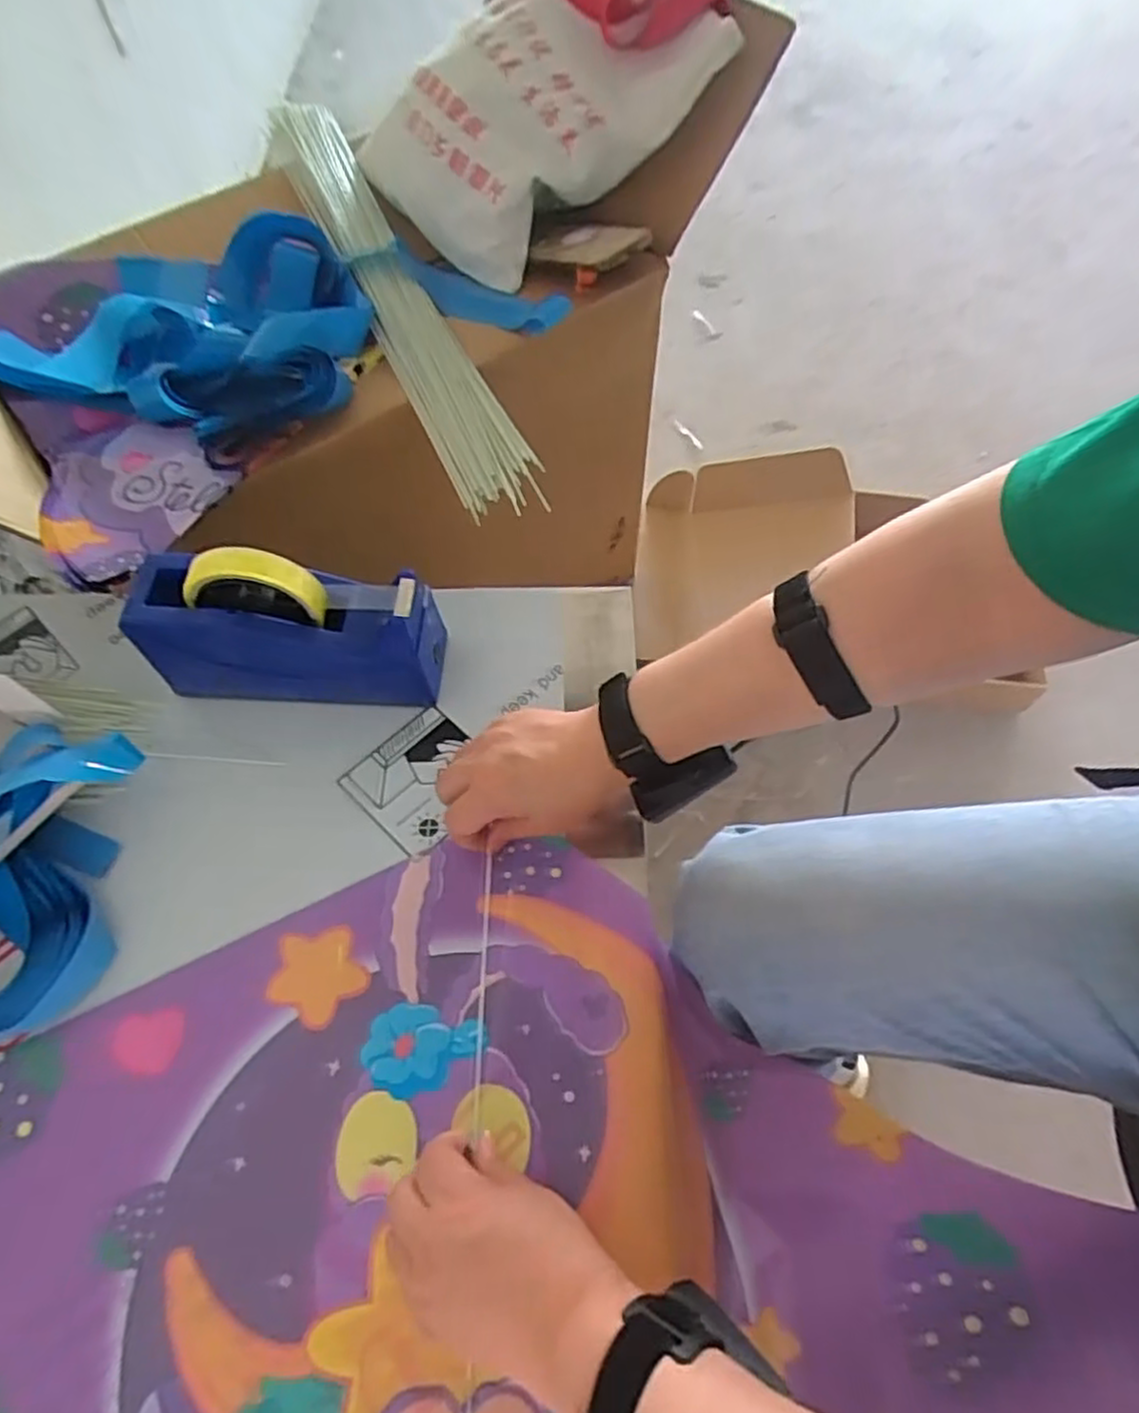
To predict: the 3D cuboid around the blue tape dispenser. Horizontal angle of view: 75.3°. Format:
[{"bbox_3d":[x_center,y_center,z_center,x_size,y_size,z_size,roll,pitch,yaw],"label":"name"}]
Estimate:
[{"bbox_3d":[-0.197,-0.056,0.530,0.201,0.123,0.065,2,62,1],"label":"blue tape dispenser"}]

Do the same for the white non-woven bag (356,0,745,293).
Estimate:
[{"bbox_3d":[-0.016,-0.608,0.716,0.365,0.084,0.243,-38,88,9],"label":"white non-woven bag"}]

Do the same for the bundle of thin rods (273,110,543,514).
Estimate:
[{"bbox_3d":[-0.177,-0.416,0.717,0.072,0.036,0.618,-23,65,-11],"label":"bundle of thin rods"}]

